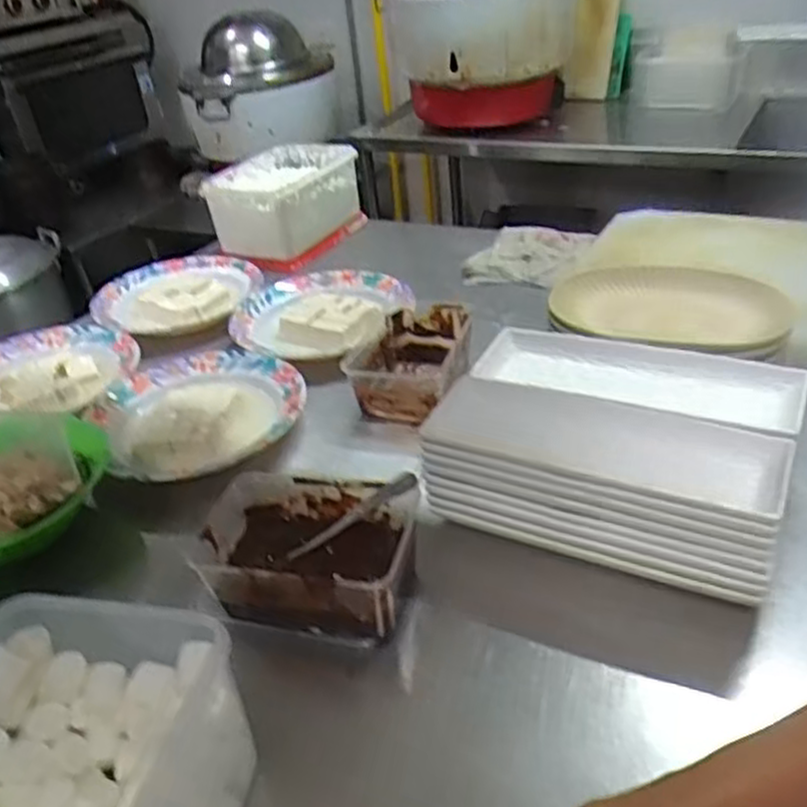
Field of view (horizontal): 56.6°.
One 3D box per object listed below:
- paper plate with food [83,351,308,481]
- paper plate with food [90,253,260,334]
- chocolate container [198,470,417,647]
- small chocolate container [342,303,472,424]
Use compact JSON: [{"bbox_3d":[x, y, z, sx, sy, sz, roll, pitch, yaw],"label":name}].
[{"bbox_3d":[-0.228,0.004,0.850,0.222,0.024,0.252,-22,36,-20],"label":"paper plate with food"},{"bbox_3d":[-0.343,-0.165,1.142,0.241,0.031,0.242,-5,34,4],"label":"paper plate with food"},{"bbox_3d":[-0.084,0.126,0.619,0.176,0.076,0.113,2,35,15],"label":"chocolate container"},{"bbox_3d":[0.012,-0.046,0.872,0.110,0.069,0.171,5,36,19],"label":"small chocolate container"}]

